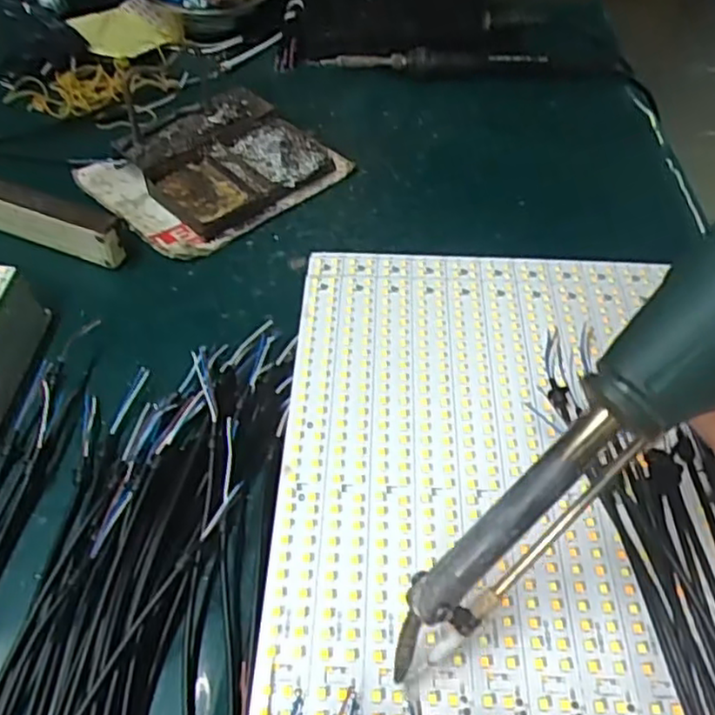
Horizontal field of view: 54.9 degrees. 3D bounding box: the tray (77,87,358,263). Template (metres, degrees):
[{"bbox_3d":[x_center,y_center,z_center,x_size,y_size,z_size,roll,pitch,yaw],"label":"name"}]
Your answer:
[{"bbox_3d":[-0.096,-0.133,0.460,0.142,0.029,0.114,-37,63,-27],"label":"tray"}]

